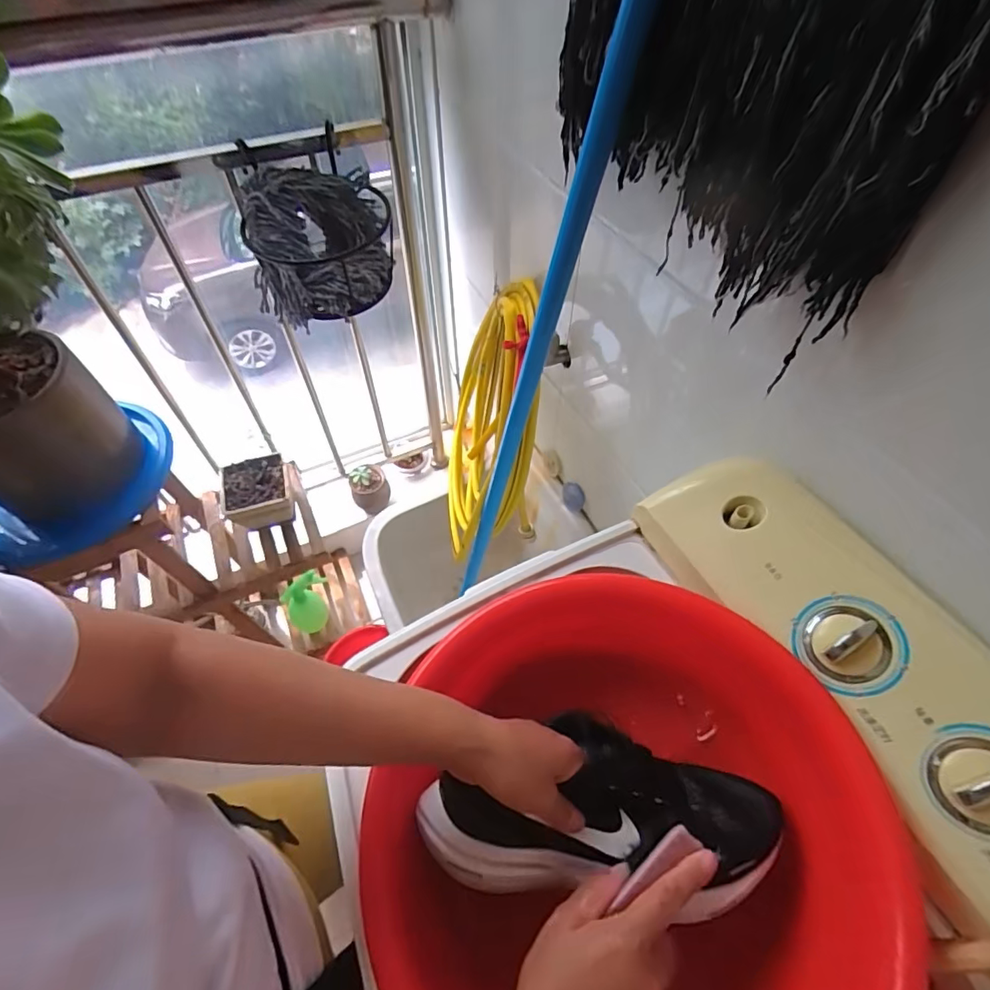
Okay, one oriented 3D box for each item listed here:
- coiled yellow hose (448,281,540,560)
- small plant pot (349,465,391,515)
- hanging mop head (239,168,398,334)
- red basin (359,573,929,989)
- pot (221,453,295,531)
[{"bbox_3d":[-0.019,-0.137,0.951,0.165,0.475,0.436,-6,55,-4],"label":"coiled yellow hose"},{"bbox_3d":[-0.319,-0.013,1.345,0.094,0.095,0.094,0,55,0],"label":"small plant pot"},{"bbox_3d":[-0.262,-0.386,0.796,0.209,0.138,0.186,-9,55,-6],"label":"hanging mop head"},{"bbox_3d":[0.115,0.262,0.422,0.334,0.154,0.372,-10,55,-7],"label":"red basin"},{"bbox_3d":[-0.452,-0.006,1.004,0.128,0.076,0.123,-16,56,-11],"label":"pot"}]

